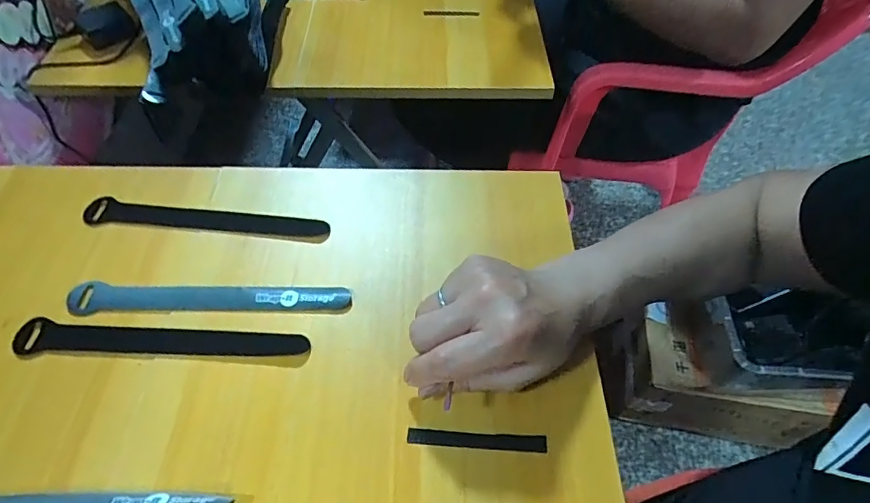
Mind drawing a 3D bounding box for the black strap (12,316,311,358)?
[{"bbox_3d":[-0.185,0.060,0.332,0.196,0.004,0.021,1,55,1],"label":"black strap"}]

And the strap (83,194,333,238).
[{"bbox_3d":[-0.179,-0.024,0.389,0.189,0.008,0.021,4,55,1],"label":"strap"}]

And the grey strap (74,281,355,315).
[{"bbox_3d":[-0.160,0.033,0.350,0.194,0.004,0.022,1,55,-1],"label":"grey strap"}]

